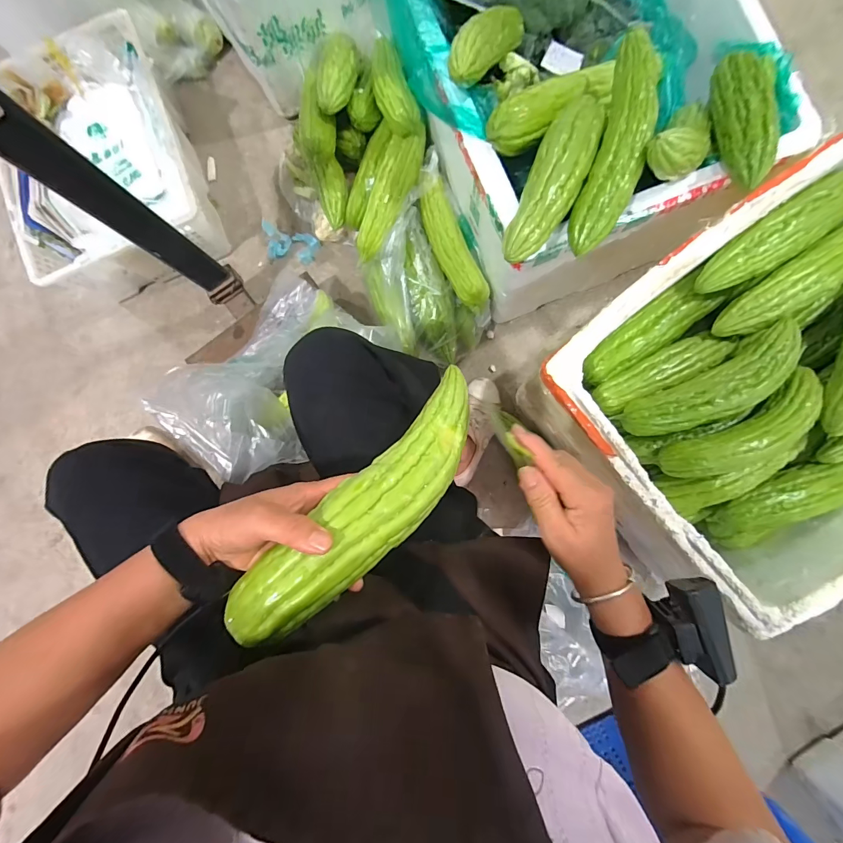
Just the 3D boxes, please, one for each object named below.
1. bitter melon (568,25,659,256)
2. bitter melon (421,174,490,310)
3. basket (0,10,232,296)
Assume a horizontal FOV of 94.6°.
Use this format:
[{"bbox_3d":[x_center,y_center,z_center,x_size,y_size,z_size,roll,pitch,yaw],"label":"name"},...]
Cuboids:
[{"bbox_3d":[0.250,-0.345,0.488,0.066,0.048,0.257,16,87,5],"label":"bitter melon"},{"bbox_3d":[0.055,-0.324,0.711,0.062,0.050,0.233,-25,85,3],"label":"bitter melon"},{"bbox_3d":[-0.669,-0.561,0.839,0.349,0.180,0.513,-18,85,3],"label":"basket"}]

